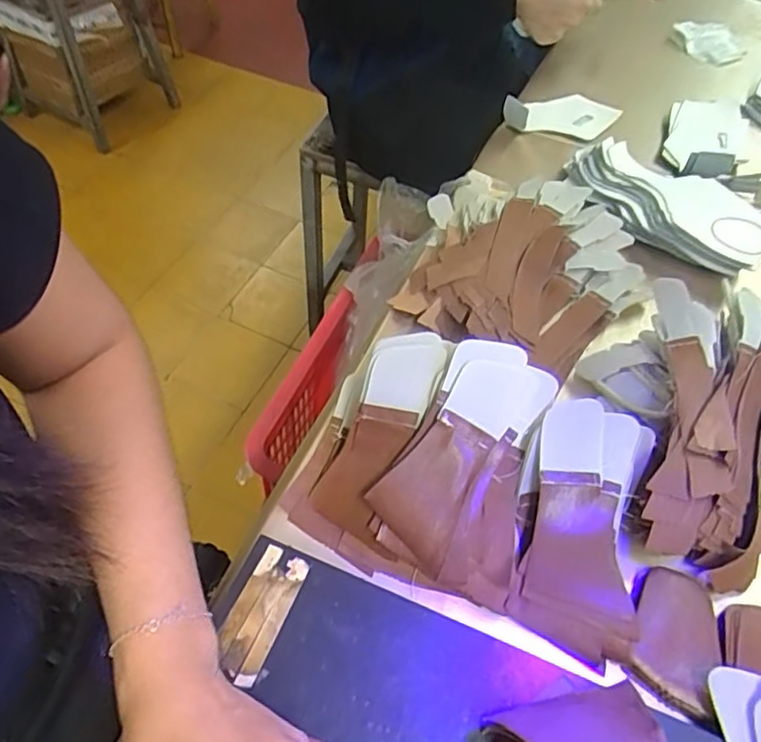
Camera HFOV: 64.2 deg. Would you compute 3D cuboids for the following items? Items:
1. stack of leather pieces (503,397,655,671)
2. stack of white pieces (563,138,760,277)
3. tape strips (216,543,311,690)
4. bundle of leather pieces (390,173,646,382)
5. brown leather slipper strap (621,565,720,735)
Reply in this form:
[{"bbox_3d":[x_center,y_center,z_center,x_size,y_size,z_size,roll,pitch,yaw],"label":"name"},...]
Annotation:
[{"bbox_3d":[0.136,0.100,0.413,0.083,0.035,0.162,17,55,8],"label":"stack of leather pieces"},{"bbox_3d":[0.285,-0.172,0.613,0.210,0.035,0.095,34,58,19],"label":"stack of white pieces"},{"bbox_3d":[-0.072,0.143,0.361,0.031,0.005,0.076,20,55,10],"label":"tape strips"},{"bbox_3d":[0.138,-0.106,0.572,0.207,0.035,0.240,18,55,9],"label":"bundle of leather pieces"},{"bbox_3d":[0.188,0.168,0.385,0.061,0.011,0.084,28,57,15],"label":"brown leather slipper strap"}]

